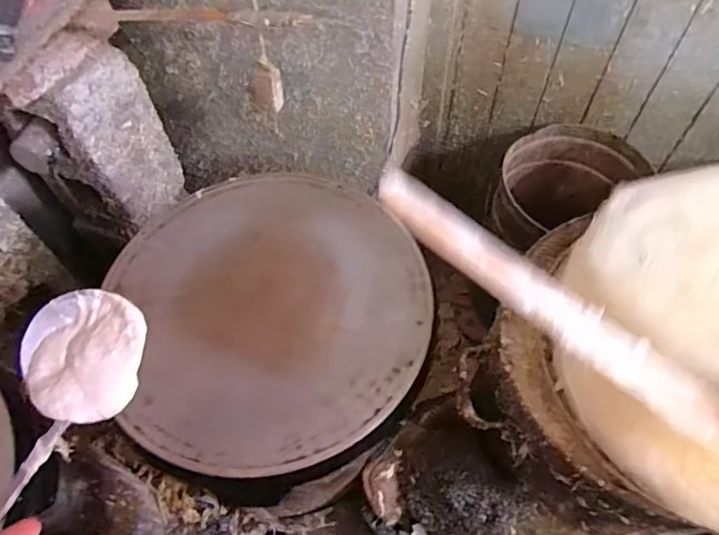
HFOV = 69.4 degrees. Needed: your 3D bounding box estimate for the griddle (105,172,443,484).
[{"bbox_3d":[-0.099,0.032,0.602,0.337,0.024,0.374,-16,59,-8],"label":"griddle"}]

